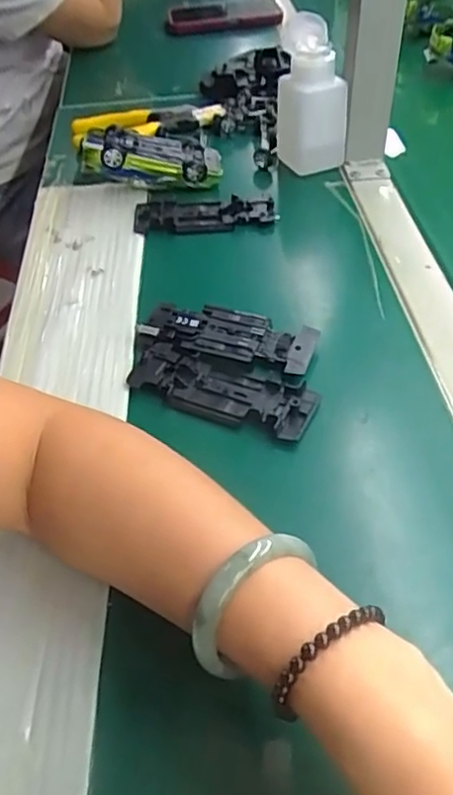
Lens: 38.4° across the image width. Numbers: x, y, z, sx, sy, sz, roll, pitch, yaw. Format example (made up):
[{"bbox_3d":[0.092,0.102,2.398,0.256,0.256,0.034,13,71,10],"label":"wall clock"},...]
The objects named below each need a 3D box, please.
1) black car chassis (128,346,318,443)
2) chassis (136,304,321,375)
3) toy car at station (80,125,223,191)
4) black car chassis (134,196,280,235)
[{"bbox_3d":[-0.004,-0.006,0.435,0.127,0.011,0.043,17,50,19],"label":"black car chassis"},{"bbox_3d":[0.000,-0.045,0.465,0.125,0.011,0.045,12,49,16],"label":"chassis"},{"bbox_3d":[-0.072,-0.229,0.629,0.131,0.036,0.058,4,45,-11],"label":"toy car at station"},{"bbox_3d":[-0.020,-0.165,0.590,0.126,0.013,0.042,0,46,5],"label":"black car chassis"}]

